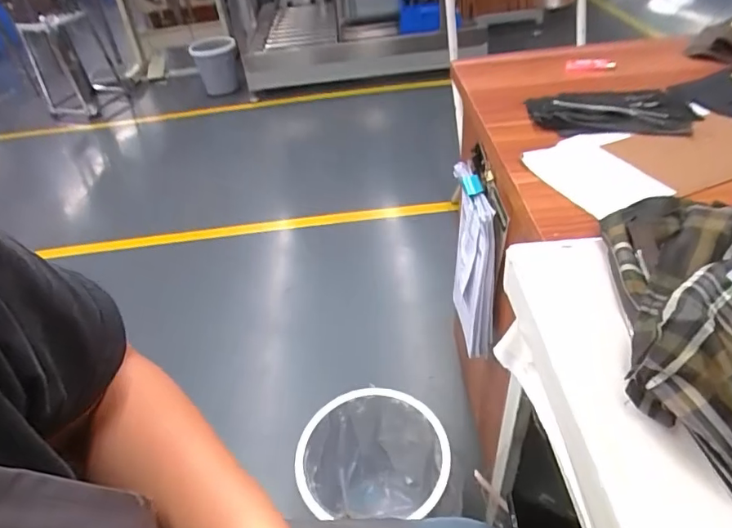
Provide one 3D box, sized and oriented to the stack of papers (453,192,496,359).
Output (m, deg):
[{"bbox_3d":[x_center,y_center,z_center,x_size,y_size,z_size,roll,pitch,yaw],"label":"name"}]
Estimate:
[{"bbox_3d":[0.195,0.006,0.921,0.059,0.298,0.196,-1,40,7],"label":"stack of papers"}]

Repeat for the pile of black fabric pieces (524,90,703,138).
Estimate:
[{"bbox_3d":[0.363,-0.228,0.749,0.227,0.024,0.119,5,41,14],"label":"pile of black fabric pieces"}]

